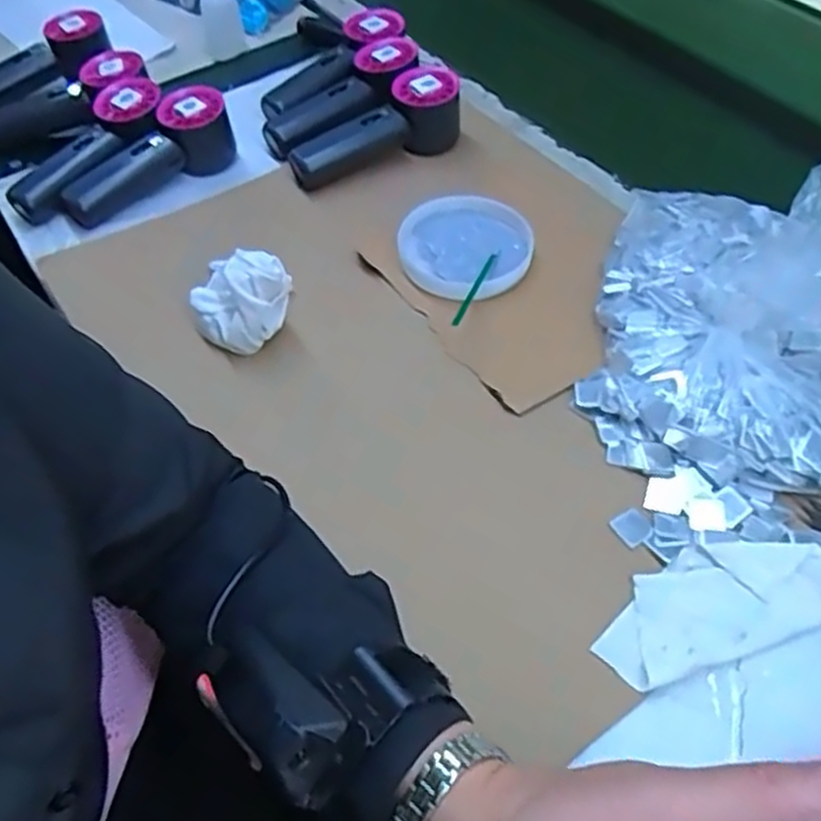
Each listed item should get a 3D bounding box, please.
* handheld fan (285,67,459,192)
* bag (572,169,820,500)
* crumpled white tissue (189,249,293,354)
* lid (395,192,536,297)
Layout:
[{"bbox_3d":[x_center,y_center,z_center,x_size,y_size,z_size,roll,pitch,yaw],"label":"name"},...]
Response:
[{"bbox_3d":[-0.027,-0.240,0.666,0.153,0.053,0.054,-29,56,-20],"label":"handheld fan"},{"bbox_3d":[0.240,-0.084,0.495,0.219,0.138,0.257,14,53,12],"label":"bag"},{"bbox_3d":[-0.121,-0.074,0.538,0.067,0.066,0.046,21,55,17],"label":"crumpled white tissue"},{"bbox_3d":[0.041,-0.122,0.596,0.099,0.026,0.099,0,51,1],"label":"lid"}]

